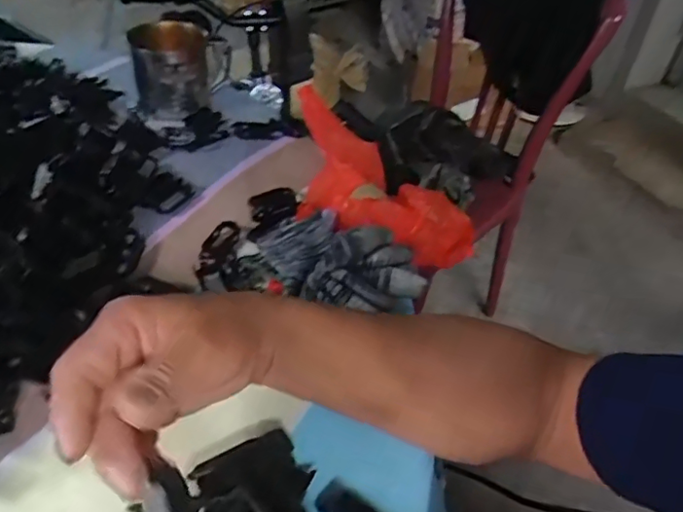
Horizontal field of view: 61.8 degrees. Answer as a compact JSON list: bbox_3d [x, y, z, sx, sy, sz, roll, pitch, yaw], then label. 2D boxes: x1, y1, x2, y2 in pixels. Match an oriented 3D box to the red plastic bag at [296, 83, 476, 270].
[{"bbox_3d":[0.019,-0.075,0.556,0.112,0.080,0.209,-21,48,-27],"label":"red plastic bag"}]

